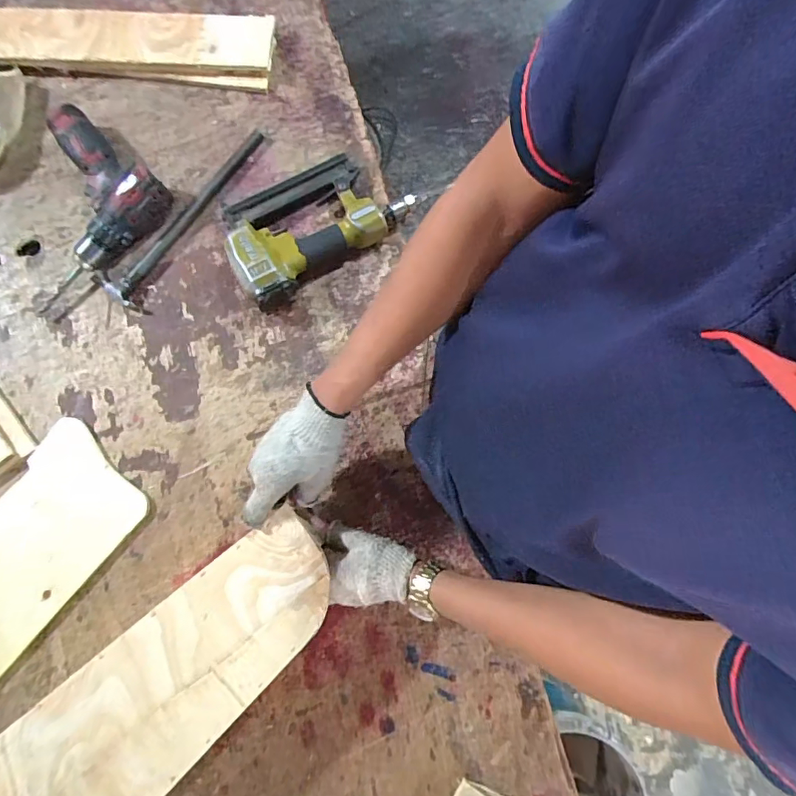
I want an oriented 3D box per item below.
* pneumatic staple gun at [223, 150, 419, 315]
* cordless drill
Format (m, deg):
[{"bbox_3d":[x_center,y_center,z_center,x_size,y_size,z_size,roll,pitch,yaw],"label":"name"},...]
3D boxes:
[{"bbox_3d":[-0.122,-0.234,0.640,0.229,0.061,0.159,-36,82,-8],"label":"pneumatic staple gun"},{"bbox_3d":[-0.431,-0.248,0.632,0.185,0.055,0.225,42,81,6],"label":"cordless drill"}]

